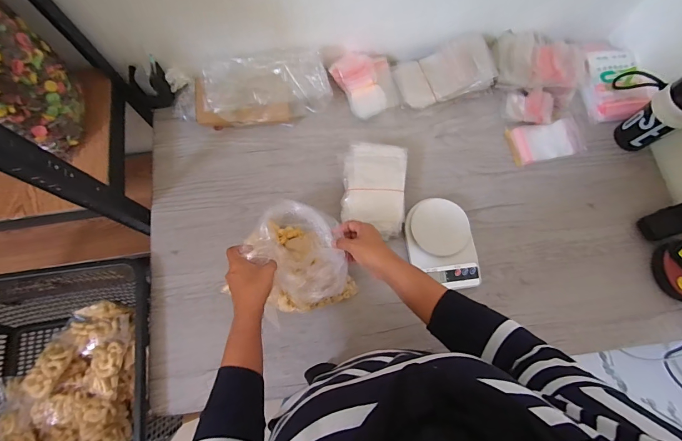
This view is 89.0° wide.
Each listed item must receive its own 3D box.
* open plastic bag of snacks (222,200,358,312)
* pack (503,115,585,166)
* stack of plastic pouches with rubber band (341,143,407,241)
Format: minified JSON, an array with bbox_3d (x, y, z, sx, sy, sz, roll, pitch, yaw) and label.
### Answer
[{"bbox_3d":[-0.067,0.070,0.637,0.157,0.100,0.186,-19,76,-6],"label":"open plastic bag of snacks"},{"bbox_3d":[0.447,-0.174,0.749,0.158,0.012,0.084,-9,75,-4],"label":"pack"},{"bbox_3d":[0.067,-0.064,0.702,0.122,0.040,0.180,4,75,0],"label":"stack of plastic pouches with rubber band"}]

